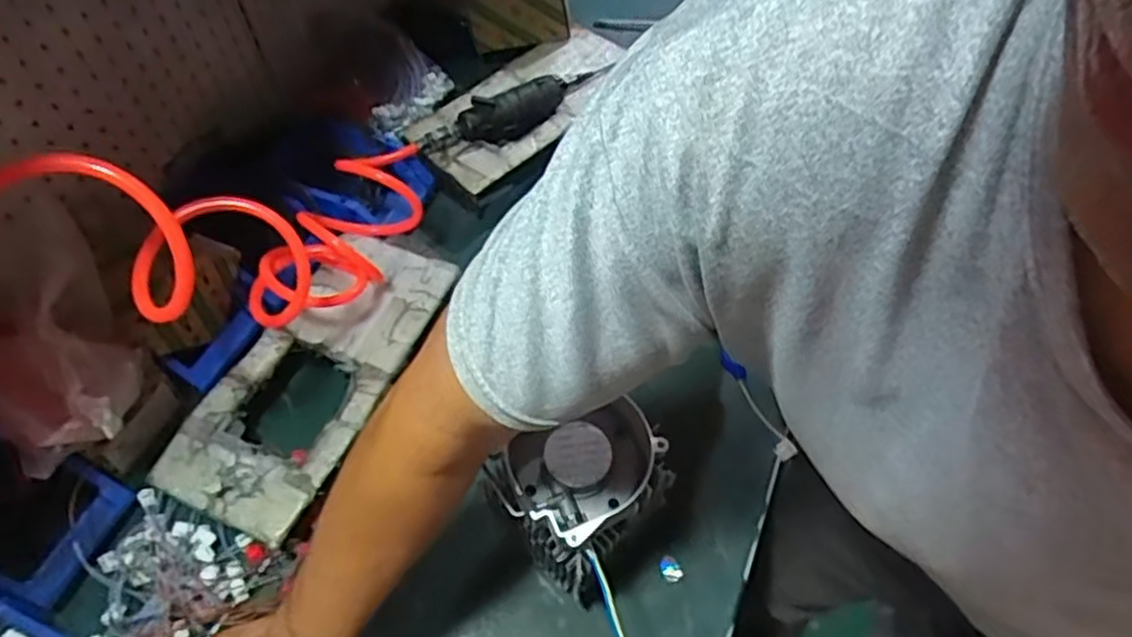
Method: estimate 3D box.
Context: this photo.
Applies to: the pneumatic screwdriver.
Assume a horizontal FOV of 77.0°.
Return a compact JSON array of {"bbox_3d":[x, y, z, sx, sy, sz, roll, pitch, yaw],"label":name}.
[{"bbox_3d":[-0.064,-0.275,0.912,0.277,0.039,0.053,-27,62,-16],"label":"pneumatic screwdriver"}]

